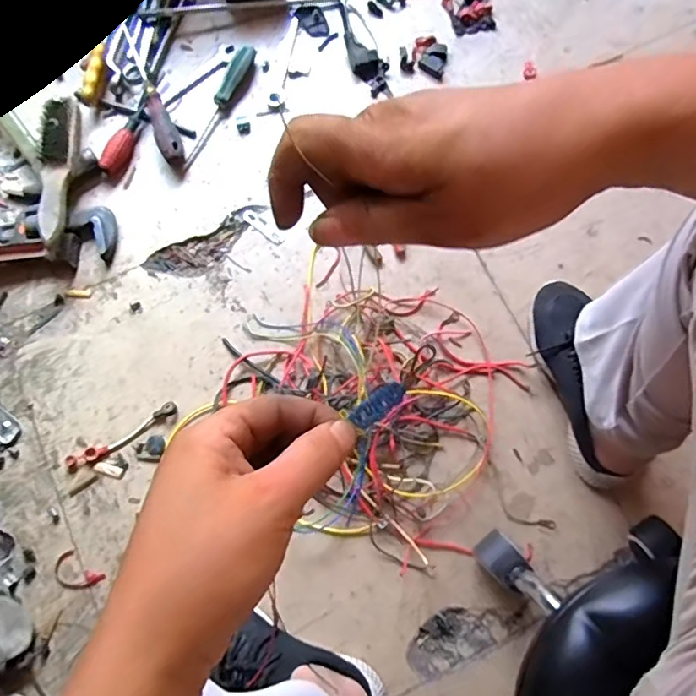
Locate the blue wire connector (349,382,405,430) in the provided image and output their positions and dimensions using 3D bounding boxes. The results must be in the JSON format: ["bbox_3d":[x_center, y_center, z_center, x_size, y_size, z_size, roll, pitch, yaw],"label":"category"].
[{"bbox_3d":[0.015,0.027,0.263,0.029,0.004,0.012,-37,79,-12],"label":"blue wire connector"}]

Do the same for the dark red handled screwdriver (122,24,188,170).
[{"bbox_3d":[-0.262,-0.340,0.758,0.029,0.027,0.215,-19,78,-3],"label":"dark red handled screwdriver"}]

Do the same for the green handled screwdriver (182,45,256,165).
[{"bbox_3d":[-0.177,-0.334,0.757,0.031,0.024,0.189,24,79,6],"label":"green handled screwdriver"}]

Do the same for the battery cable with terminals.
[{"bbox_3d":[-0.273,0.108,0.672,0.143,0.009,0.022,-31,79,-6],"label":"battery cable with terminals"}]

